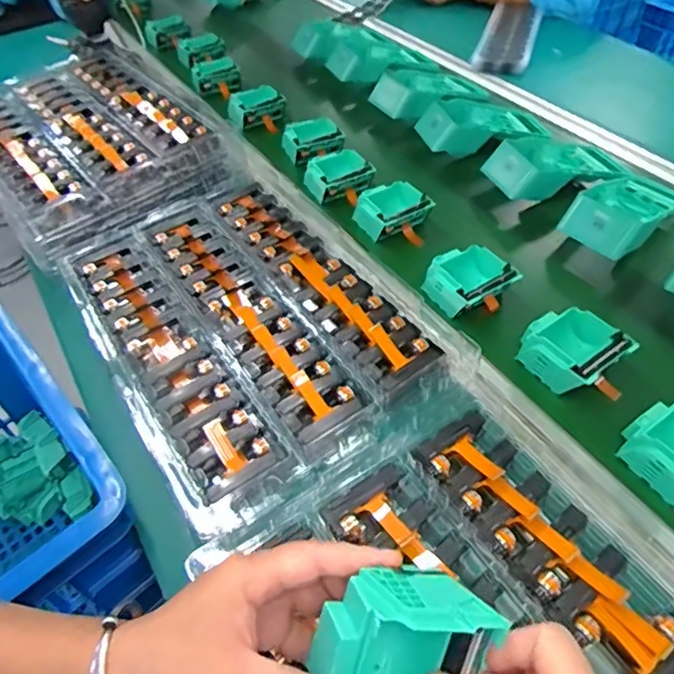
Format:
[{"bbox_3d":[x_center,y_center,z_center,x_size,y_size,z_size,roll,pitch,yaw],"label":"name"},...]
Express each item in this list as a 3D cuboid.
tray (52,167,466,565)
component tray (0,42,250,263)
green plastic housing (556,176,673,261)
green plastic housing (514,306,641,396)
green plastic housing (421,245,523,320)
[{"bbox_3d":[-0.099,-0.032,0.522,0.252,0.027,0.395,-29,54,-20],"label":"tray"},{"bbox_3d":[-0.332,-0.269,0.693,0.272,0.043,0.388,-33,56,-23],"label":"component tray"},{"bbox_3d":[0.346,-0.148,0.633,0.176,0.042,0.089,-28,53,-37],"label":"green plastic housing"},{"bbox_3d":[0.213,0.015,0.495,0.082,0.041,0.082,-30,54,-21],"label":"green plastic housing"},{"bbox_3d":[0.136,-0.059,0.554,0.081,0.034,0.074,-28,54,-20],"label":"green plastic housing"}]

